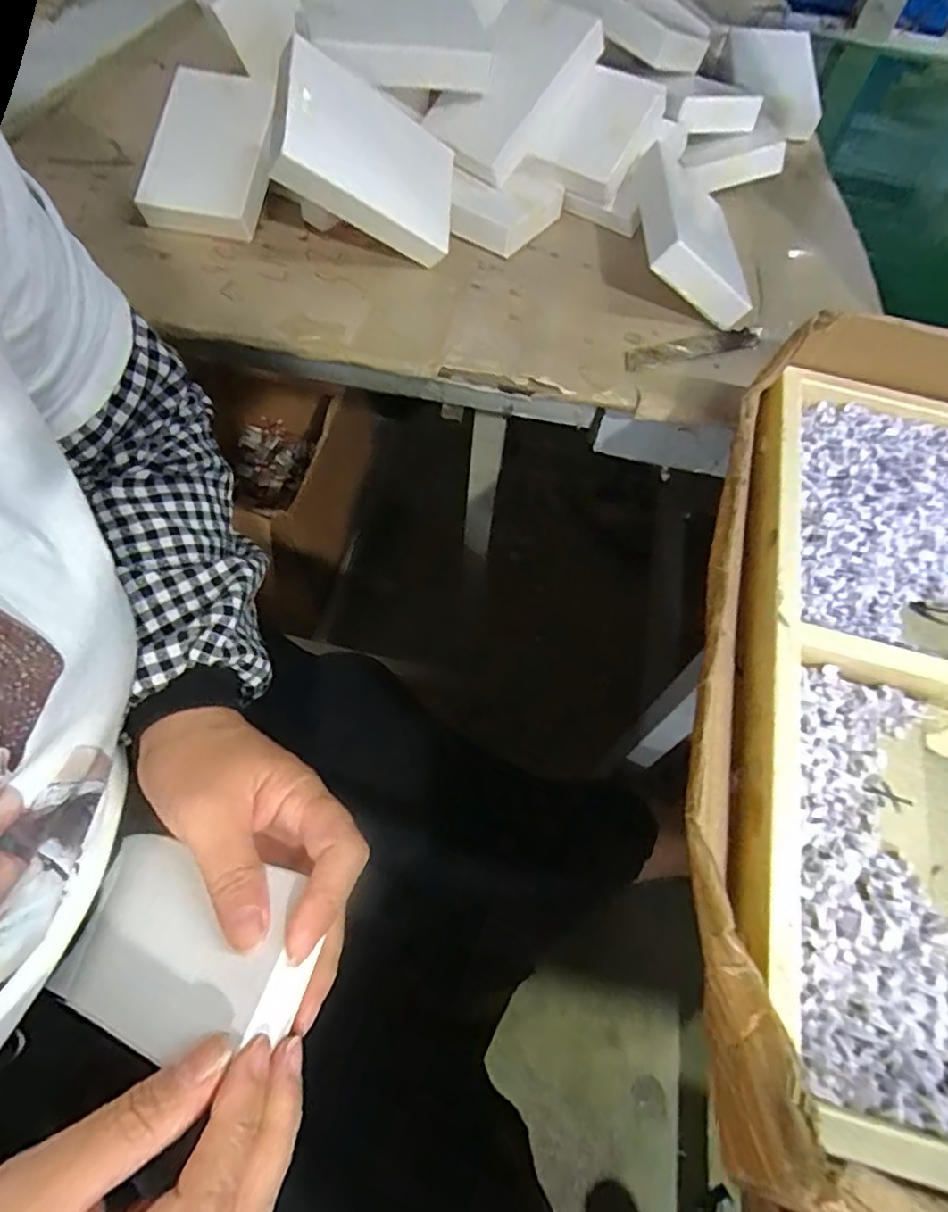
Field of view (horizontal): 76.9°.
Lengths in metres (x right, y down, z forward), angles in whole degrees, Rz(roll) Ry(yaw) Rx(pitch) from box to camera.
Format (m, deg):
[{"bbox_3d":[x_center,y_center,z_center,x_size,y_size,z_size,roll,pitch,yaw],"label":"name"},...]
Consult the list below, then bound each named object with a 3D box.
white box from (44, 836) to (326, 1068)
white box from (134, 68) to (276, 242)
[{"bbox_3d":[-0.119,0.138,0.243,0.119,0.013,0.067,-1,56,28],"label":"white box"},{"bbox_3d":[-0.172,-0.296,0.391,0.072,0.018,0.103,14,86,-4],"label":"white box"}]

